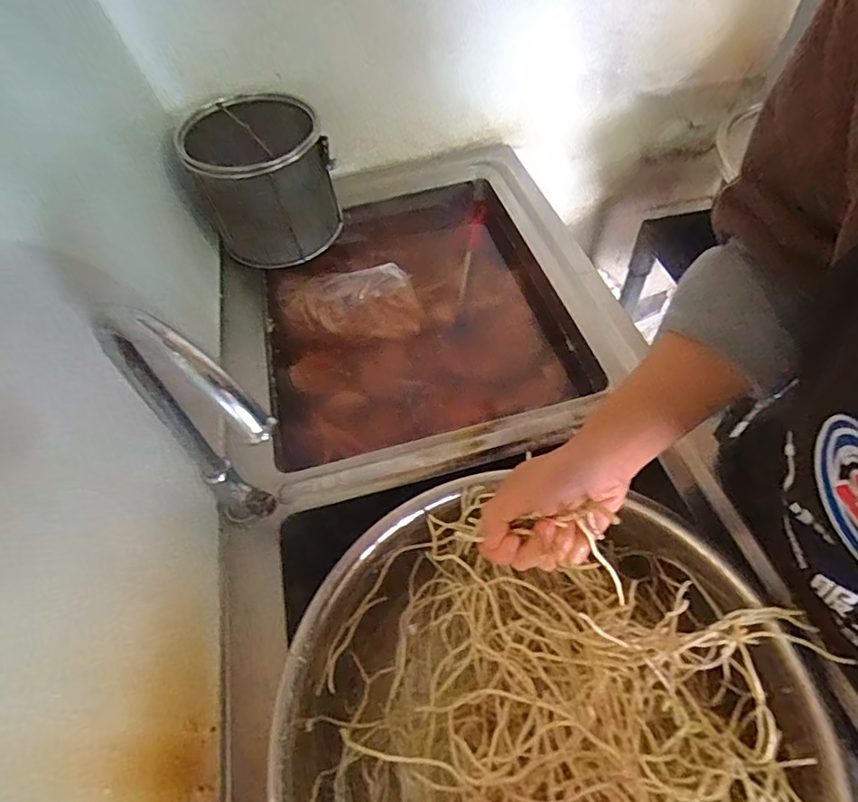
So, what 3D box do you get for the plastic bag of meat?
[{"bbox_3d":[-0.126,-0.161,0.795,0.231,0.045,0.121,1,53,4],"label":"plastic bag of meat"}]

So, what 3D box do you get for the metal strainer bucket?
[{"bbox_3d":[-0.250,-0.331,0.774,0.189,0.183,0.217,-19,54,-11],"label":"metal strainer bucket"}]

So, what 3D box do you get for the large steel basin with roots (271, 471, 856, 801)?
[{"bbox_3d":[0.091,0.279,0.417,0.420,0.107,0.413,-2,53,2],"label":"large steel basin with roots"}]

